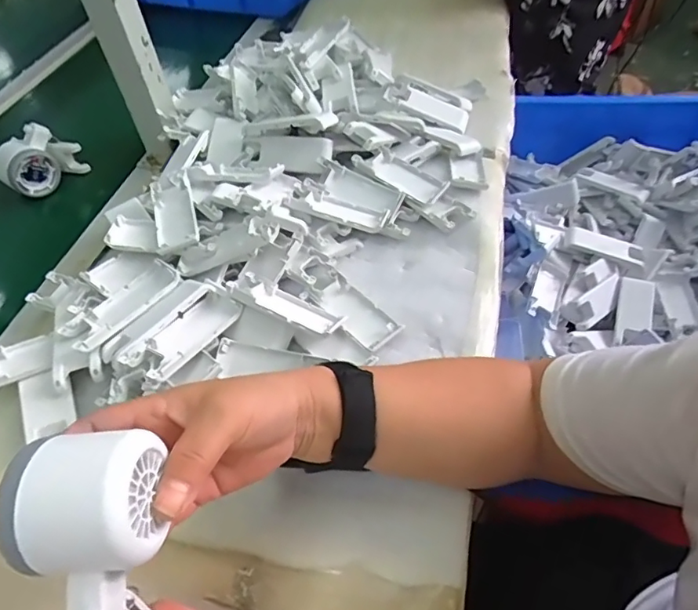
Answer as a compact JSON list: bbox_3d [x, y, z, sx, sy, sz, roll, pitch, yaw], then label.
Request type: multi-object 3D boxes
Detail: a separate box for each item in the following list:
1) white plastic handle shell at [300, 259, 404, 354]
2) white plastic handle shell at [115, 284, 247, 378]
[{"bbox_3d":[-0.004,-0.006,0.497,0.038,0.014,0.122,-35,54,-23],"label":"white plastic handle shell"},{"bbox_3d":[-0.138,0.024,0.450,0.045,0.023,0.104,24,55,24],"label":"white plastic handle shell"}]

